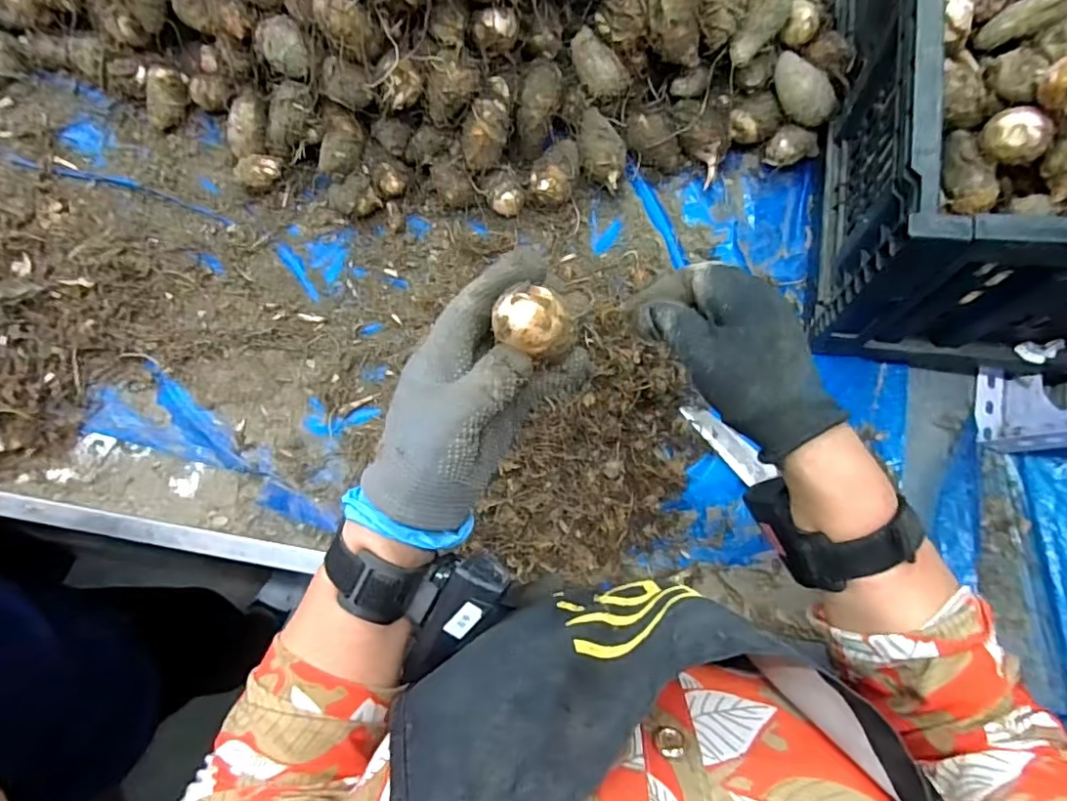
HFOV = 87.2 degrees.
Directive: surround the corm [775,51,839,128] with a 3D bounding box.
[{"bbox_3d":[0.247,-0.287,0.515,0.035,0.030,0.070,-38,80,-7],"label":"corm"}]

